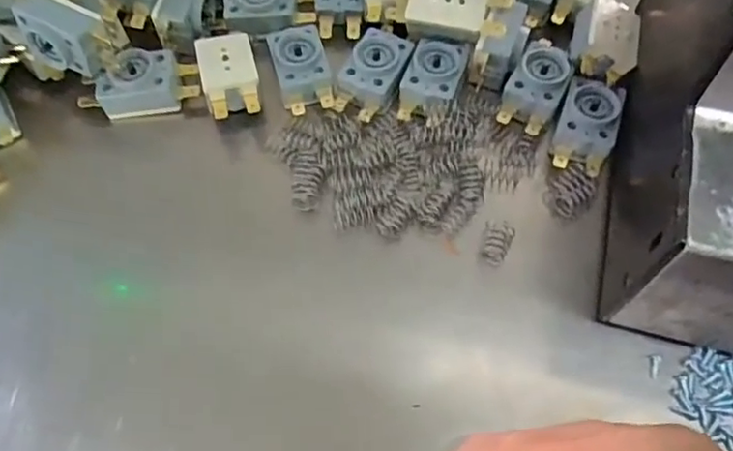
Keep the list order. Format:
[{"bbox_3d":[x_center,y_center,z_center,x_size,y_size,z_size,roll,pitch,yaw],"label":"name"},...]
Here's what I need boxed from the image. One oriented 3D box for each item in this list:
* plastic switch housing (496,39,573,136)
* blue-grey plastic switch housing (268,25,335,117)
[{"bbox_3d":[0.083,-0.067,0.297,0.025,0.018,0.044,24,67,13],"label":"plastic switch housing"},{"bbox_3d":[-0.032,-0.079,0.304,0.026,0.011,0.047,-15,64,-5],"label":"blue-grey plastic switch housing"}]

